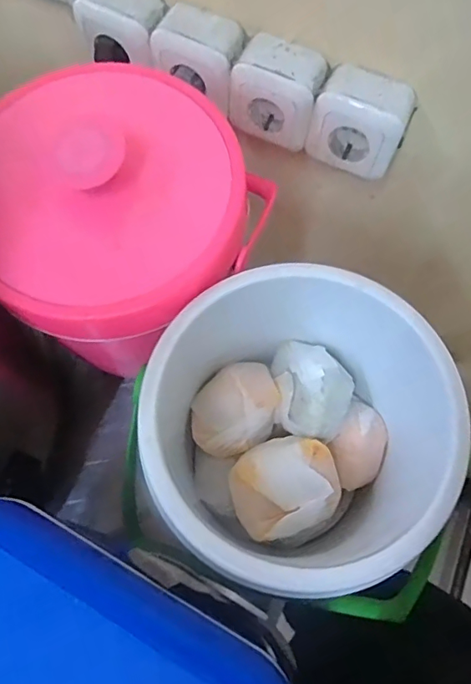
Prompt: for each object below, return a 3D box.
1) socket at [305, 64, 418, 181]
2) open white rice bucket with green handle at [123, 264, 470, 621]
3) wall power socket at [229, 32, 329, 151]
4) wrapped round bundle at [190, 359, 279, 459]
[{"bbox_3d":[0.115,-0.202,0.458,0.082,0.077,0.048,23,70,6],"label":"socket"},{"bbox_3d":[0.042,0.075,0.403,0.208,0.184,0.222,1,69,-2],"label":"open white rice bucket with green handle"},{"bbox_3d":[0.040,-0.235,0.467,0.080,0.079,0.047,23,70,6],"label":"wall power socket"},{"bbox_3d":[0.000,0.059,0.442,0.084,0.044,0.066,-40,76,-16],"label":"wrapped round bundle"}]

